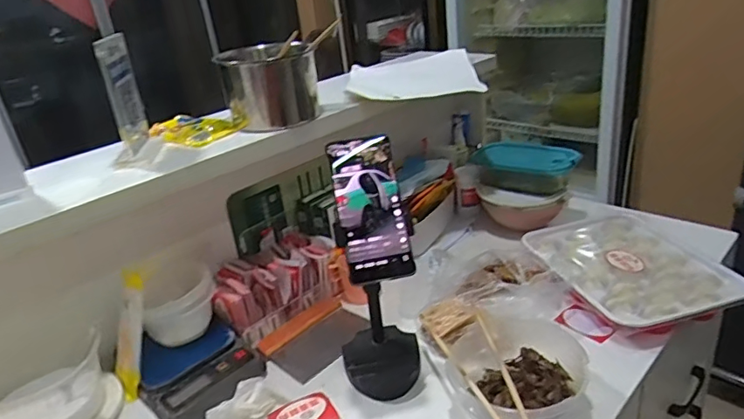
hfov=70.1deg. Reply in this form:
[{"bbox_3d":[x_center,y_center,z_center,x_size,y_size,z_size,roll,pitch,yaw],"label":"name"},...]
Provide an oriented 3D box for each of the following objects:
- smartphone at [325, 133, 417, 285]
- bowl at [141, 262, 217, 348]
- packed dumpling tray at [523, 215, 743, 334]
[{"bbox_3d":[-0.001,-0.002,0.588,0.074,0.158,0.017,-11,-7,-8],"label":"smartphone"},{"bbox_3d":[-0.283,0.132,0.774,0.105,0.074,0.126,-21,28,-27],"label":"bowl"},{"bbox_3d":[0.394,0.085,0.842,0.244,0.045,0.294,-13,26,-13],"label":"packed dumpling tray"}]

